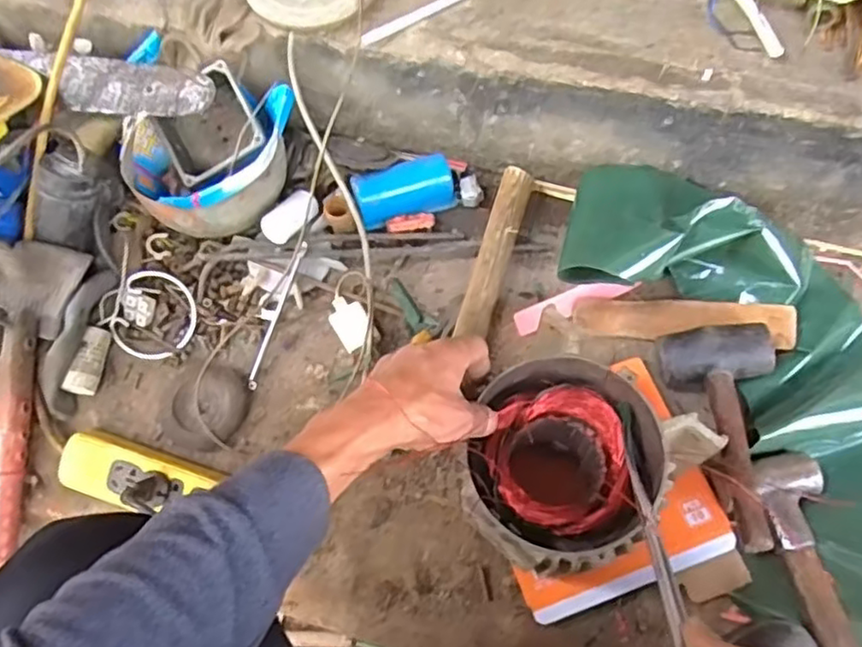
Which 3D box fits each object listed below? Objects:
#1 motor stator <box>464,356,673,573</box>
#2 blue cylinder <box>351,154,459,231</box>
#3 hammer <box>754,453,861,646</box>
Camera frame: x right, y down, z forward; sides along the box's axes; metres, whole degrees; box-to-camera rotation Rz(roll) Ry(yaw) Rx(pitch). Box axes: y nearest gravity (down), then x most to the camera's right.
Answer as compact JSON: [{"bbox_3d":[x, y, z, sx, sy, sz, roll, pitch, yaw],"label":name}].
[{"bbox_3d":[0.109,0.137,0.586,0.143,0.192,0.154,-1,65,2],"label":"motor stator"},{"bbox_3d":[-0.032,-0.155,0.778,0.118,0.047,0.056,-18,66,-6],"label":"blue cylinder"},{"bbox_3d":[0.333,0.211,0.571,0.060,0.032,0.192,-7,65,0],"label":"hammer"}]

